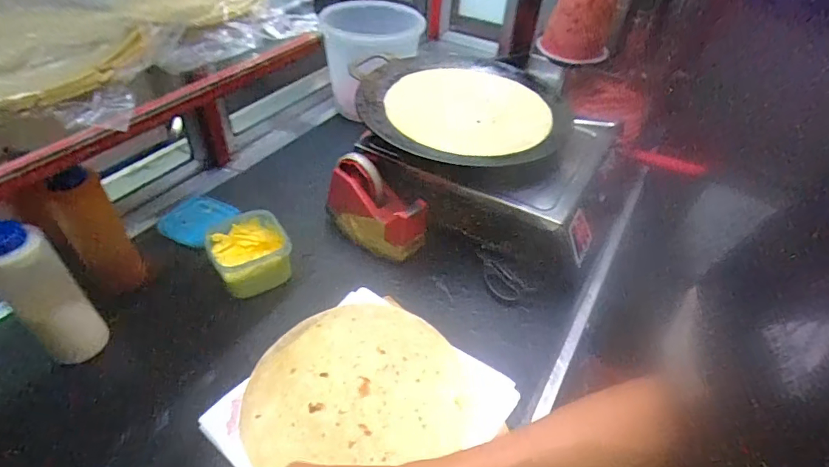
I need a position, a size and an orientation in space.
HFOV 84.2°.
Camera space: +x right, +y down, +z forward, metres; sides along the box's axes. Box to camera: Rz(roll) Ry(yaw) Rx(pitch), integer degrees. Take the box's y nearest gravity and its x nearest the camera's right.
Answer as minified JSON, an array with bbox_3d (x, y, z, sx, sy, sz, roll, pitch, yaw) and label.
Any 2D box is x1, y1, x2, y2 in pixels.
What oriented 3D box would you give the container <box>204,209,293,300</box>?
[{"bbox_3d":[-0.227,0.029,0.640,0.094,0.065,0.116,-20,47,-25],"label":"container"}]

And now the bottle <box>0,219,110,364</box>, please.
[{"bbox_3d":[-0.390,0.067,0.490,0.055,0.190,0.057,-30,52,-32],"label":"bottle"}]

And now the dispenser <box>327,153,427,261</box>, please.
[{"bbox_3d":[-0.055,-0.035,0.678,0.155,0.116,0.073,25,46,21],"label":"dispenser"}]

